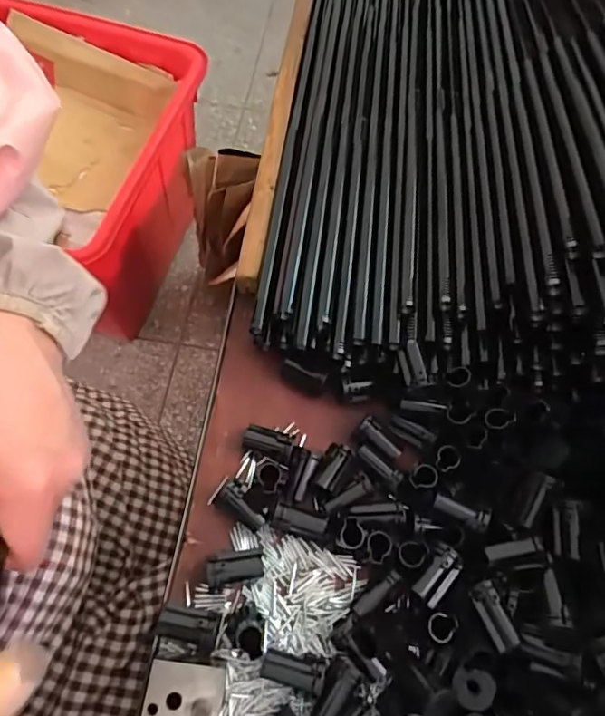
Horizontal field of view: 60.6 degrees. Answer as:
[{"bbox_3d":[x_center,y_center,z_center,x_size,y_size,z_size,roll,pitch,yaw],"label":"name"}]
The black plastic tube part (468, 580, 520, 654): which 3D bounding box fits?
[{"bbox_3d":[0.109,0.147,0.297,0.014,0.014,0.035,-18,67,-11],"label":"black plastic tube part"}]

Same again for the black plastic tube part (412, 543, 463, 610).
[{"bbox_3d":[0.081,0.131,0.312,0.018,0.010,0.034,36,68,13],"label":"black plastic tube part"}]

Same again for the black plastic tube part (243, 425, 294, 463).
[{"bbox_3d":[-0.023,0.060,0.359,0.035,0.018,0.018,18,65,5],"label":"black plastic tube part"}]

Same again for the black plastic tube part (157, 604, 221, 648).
[{"bbox_3d":[-0.067,0.159,0.310,0.036,0.015,0.017,12,65,2],"label":"black plastic tube part"}]

